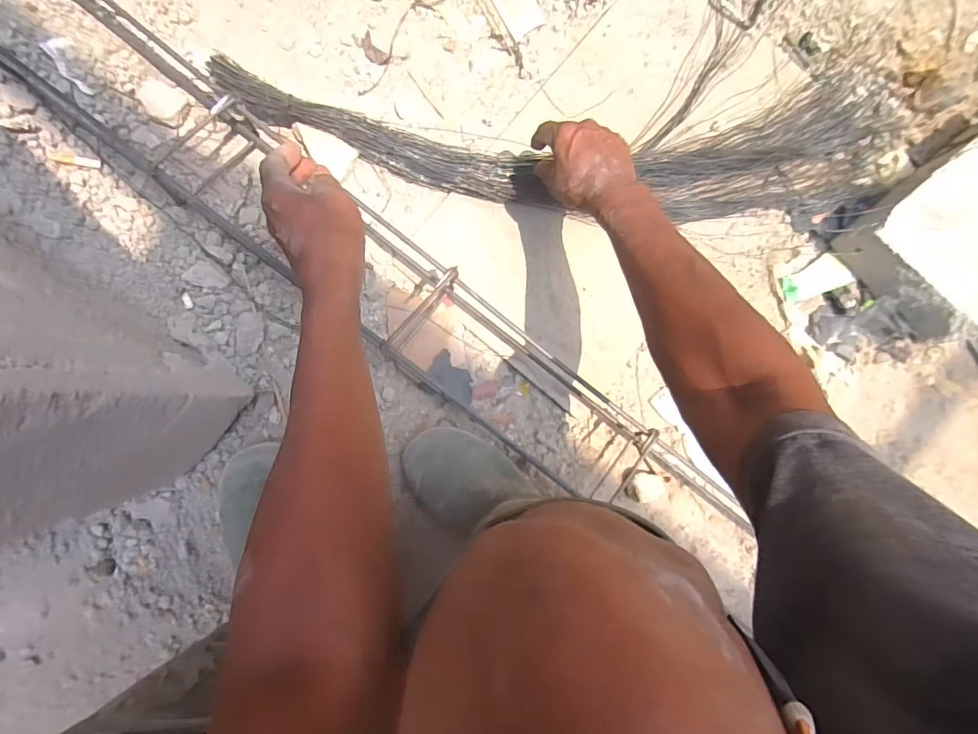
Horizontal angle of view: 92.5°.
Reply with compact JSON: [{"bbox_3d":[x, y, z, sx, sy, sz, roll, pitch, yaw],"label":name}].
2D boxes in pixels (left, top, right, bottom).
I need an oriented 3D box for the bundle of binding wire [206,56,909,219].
[{"bbox_3d":[0.139,-0.291,0.595,0.860,0.082,0.180,-3,88,-11],"label":"bundle of binding wire"}]

